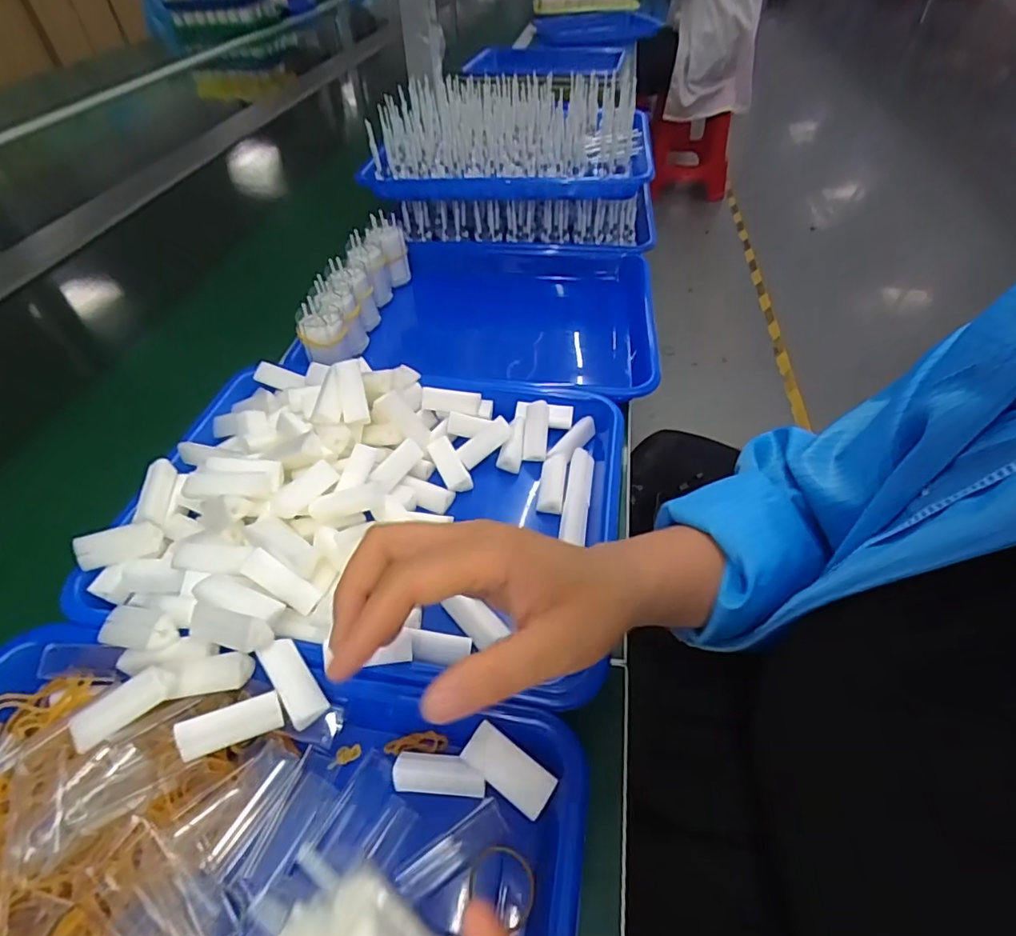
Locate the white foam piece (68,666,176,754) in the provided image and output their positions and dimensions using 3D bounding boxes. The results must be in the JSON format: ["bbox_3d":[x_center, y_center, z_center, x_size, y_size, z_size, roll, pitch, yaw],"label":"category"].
[{"bbox_3d":[-0.185,0.115,0.262,0.045,0.015,0.018,-33,53,-7],"label":"white foam piece"}]

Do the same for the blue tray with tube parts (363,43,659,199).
[{"bbox_3d":[0.007,-0.392,0.634,0.304,0.076,0.220,6,48,8],"label":"blue tray with tube parts"}]

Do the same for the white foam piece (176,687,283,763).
[{"bbox_3d":[-0.134,0.124,0.265,0.045,0.016,0.013,-10,46,-28],"label":"white foam piece"}]

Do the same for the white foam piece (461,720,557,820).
[{"bbox_3d":[0.000,0.145,0.263,0.045,0.005,0.020,37,57,10],"label":"white foam piece"}]

